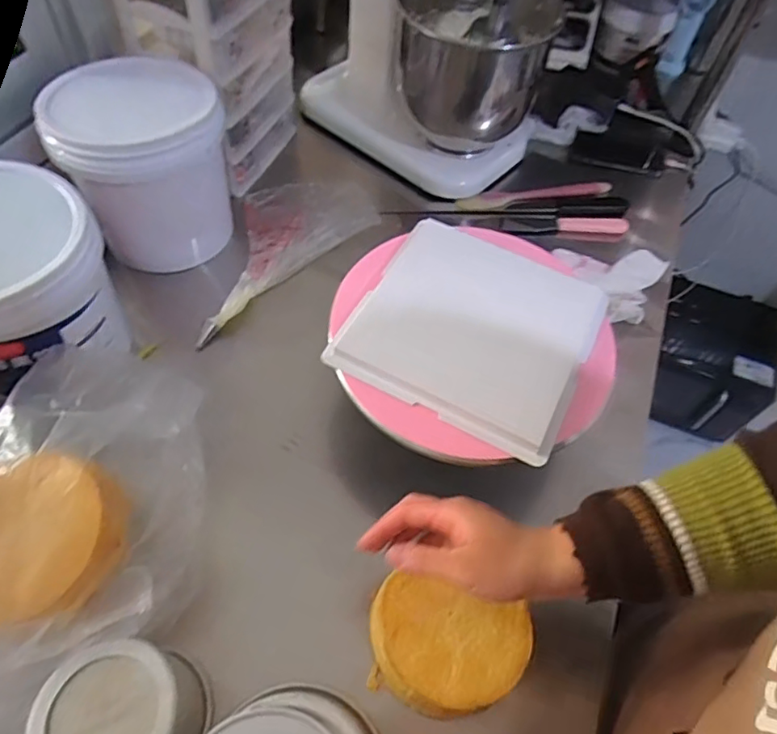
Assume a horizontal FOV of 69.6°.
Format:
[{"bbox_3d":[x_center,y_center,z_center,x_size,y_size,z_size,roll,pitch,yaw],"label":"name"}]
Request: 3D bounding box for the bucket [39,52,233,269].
[{"bbox_3d":[-0.299,-0.252,0.705,0.183,0.182,0.183,0,56,-5],"label":"bucket"}]

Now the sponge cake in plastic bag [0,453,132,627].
[{"bbox_3d":[-0.281,0.132,0.439,0.148,0.042,0.131,-13,58,-14],"label":"sponge cake in plastic bag"}]

